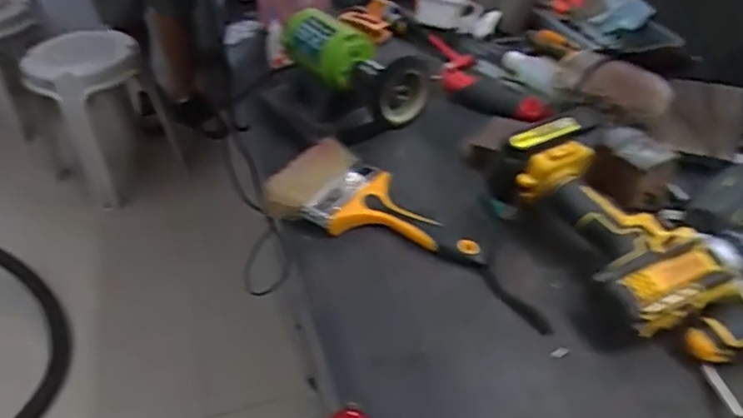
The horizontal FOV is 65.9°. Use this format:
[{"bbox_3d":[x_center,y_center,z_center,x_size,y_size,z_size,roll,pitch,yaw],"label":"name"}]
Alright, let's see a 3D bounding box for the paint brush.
[{"bbox_3d":[0.010,0.000,0.583,0.234,0.040,0.110,18,47,25],"label":"paint brush"}]

